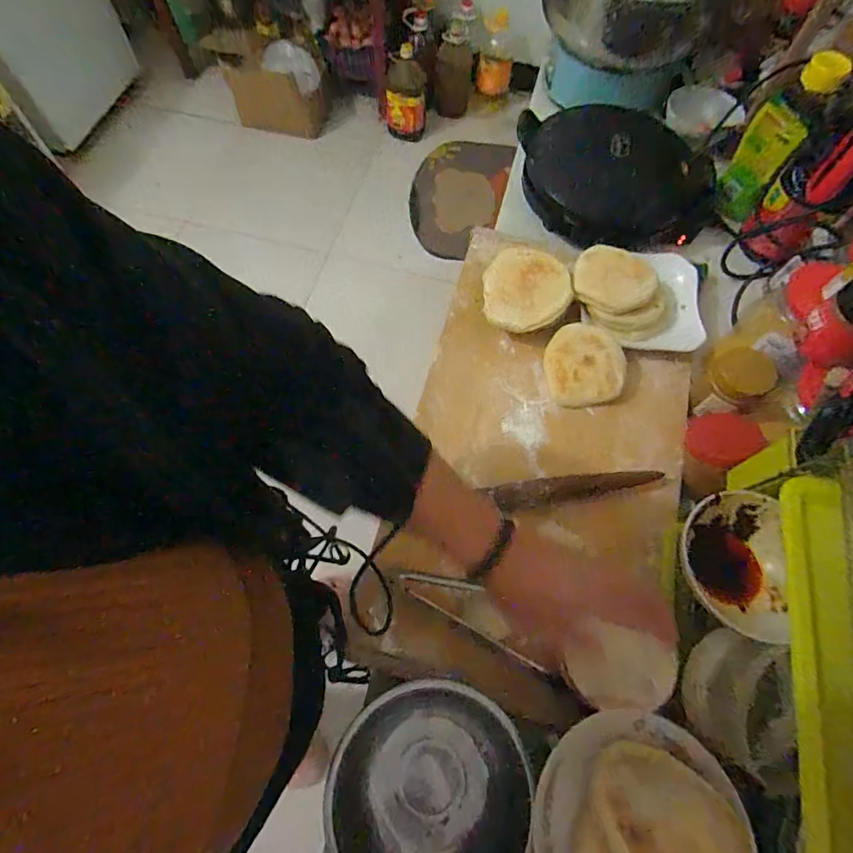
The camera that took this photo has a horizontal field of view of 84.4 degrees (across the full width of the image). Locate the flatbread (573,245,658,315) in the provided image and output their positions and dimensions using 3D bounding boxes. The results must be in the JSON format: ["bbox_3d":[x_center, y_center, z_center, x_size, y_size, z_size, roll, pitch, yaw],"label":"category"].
[{"bbox_3d":[0.275,-0.217,0.689,0.113,0.016,0.114,0,68,-1],"label":"flatbread"}]

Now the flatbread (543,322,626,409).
[{"bbox_3d":[0.218,-0.086,0.655,0.103,0.007,0.113,-12,83,15],"label":"flatbread"}]

